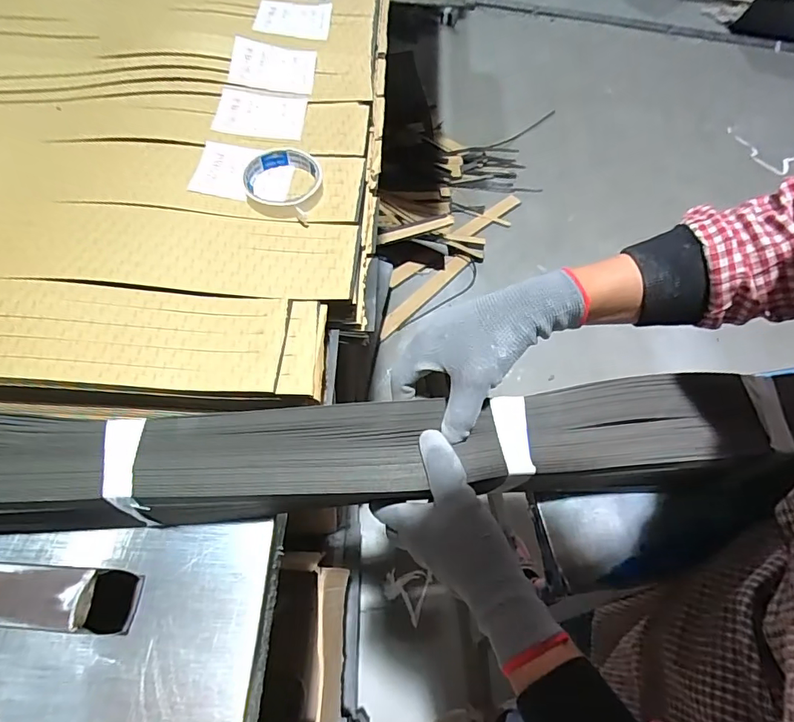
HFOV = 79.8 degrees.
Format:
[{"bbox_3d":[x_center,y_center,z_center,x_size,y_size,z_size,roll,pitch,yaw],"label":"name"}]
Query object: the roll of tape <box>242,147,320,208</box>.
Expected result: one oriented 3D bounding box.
[{"bbox_3d":[-0.123,-0.198,0.518,0.079,0.018,0.085,2,62,-3],"label":"roll of tape"}]

